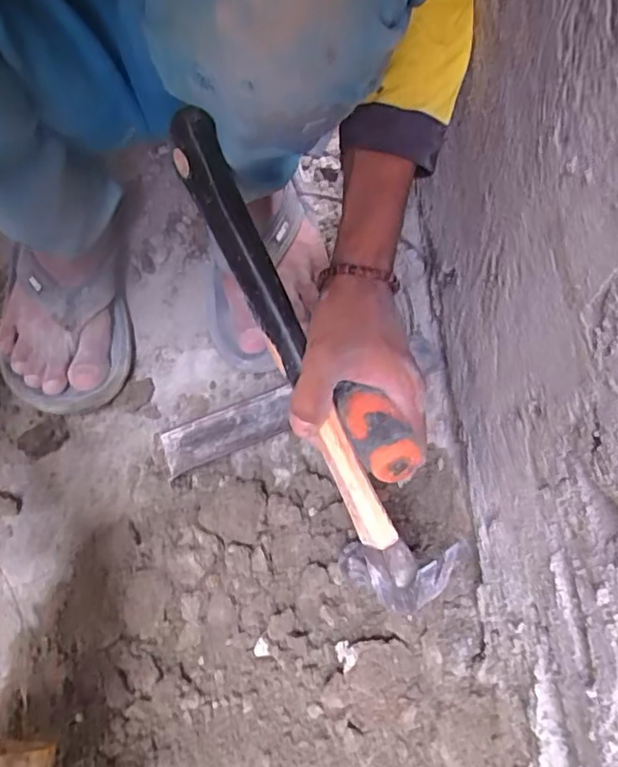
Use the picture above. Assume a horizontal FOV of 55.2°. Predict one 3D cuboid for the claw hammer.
[{"bbox_3d":[-0.004,-0.009,0.370,0.047,0.106,0.326,-26,96,-8],"label":"claw hammer"}]

